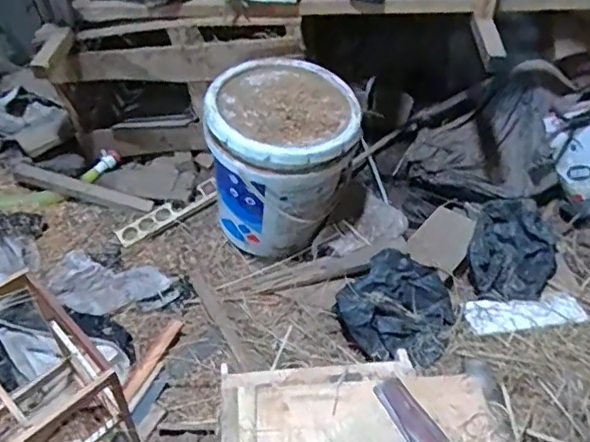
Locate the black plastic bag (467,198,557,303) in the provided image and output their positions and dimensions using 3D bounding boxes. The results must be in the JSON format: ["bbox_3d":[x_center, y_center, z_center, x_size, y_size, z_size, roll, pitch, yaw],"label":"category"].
[{"bbox_3d":[0.461,0.055,1.198,0.170,0.084,0.211,16,46,21],"label":"black plastic bag"}]

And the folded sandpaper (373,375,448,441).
[{"bbox_3d":[0.142,0.239,0.693,0.042,0.011,0.109,-22,46,-18],"label":"folded sandpaper"}]

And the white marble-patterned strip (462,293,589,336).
[{"bbox_3d":[0.452,0.181,1.128,0.220,0.014,0.078,-5,43,-1],"label":"white marble-patterned strip"}]

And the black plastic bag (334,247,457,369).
[{"bbox_3d":[0.197,0.169,1.124,0.222,0.076,0.212,14,46,18],"label":"black plastic bag"}]

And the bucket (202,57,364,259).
[{"bbox_3d":[-0.023,-0.107,1.224,0.298,0.366,0.289,-2,43,2],"label":"bucket"}]

